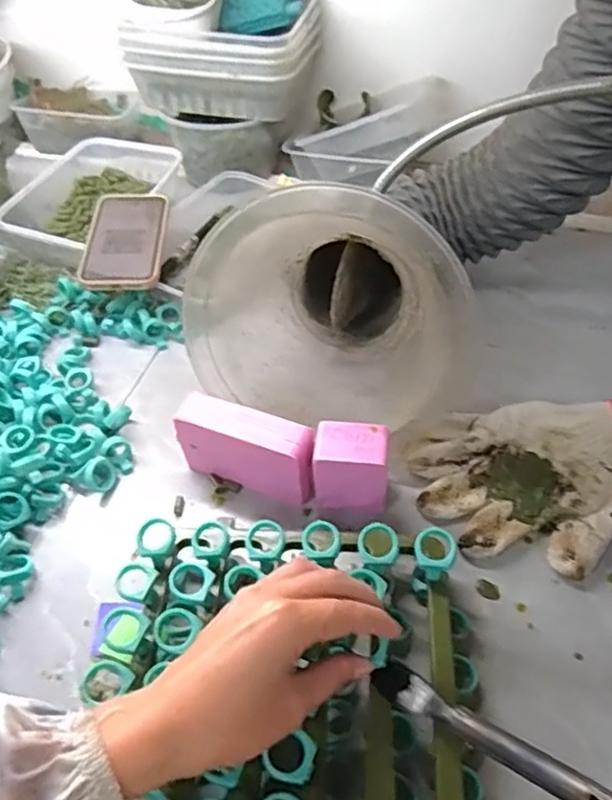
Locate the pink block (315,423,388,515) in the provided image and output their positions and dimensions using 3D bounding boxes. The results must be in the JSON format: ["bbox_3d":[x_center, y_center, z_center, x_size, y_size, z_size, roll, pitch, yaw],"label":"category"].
[{"bbox_3d":[0.033,0.052,0.492,0.057,0.061,0.044,6,48,8],"label":"pink block"}]

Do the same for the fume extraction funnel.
[{"bbox_3d":[0.039,-0.094,0.544,0.204,0.197,0.232,15,51,16],"label":"fume extraction funnel"}]

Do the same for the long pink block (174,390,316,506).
[{"bbox_3d":[-0.044,0.043,0.511,0.111,0.068,0.036,19,52,19],"label":"long pink block"}]

